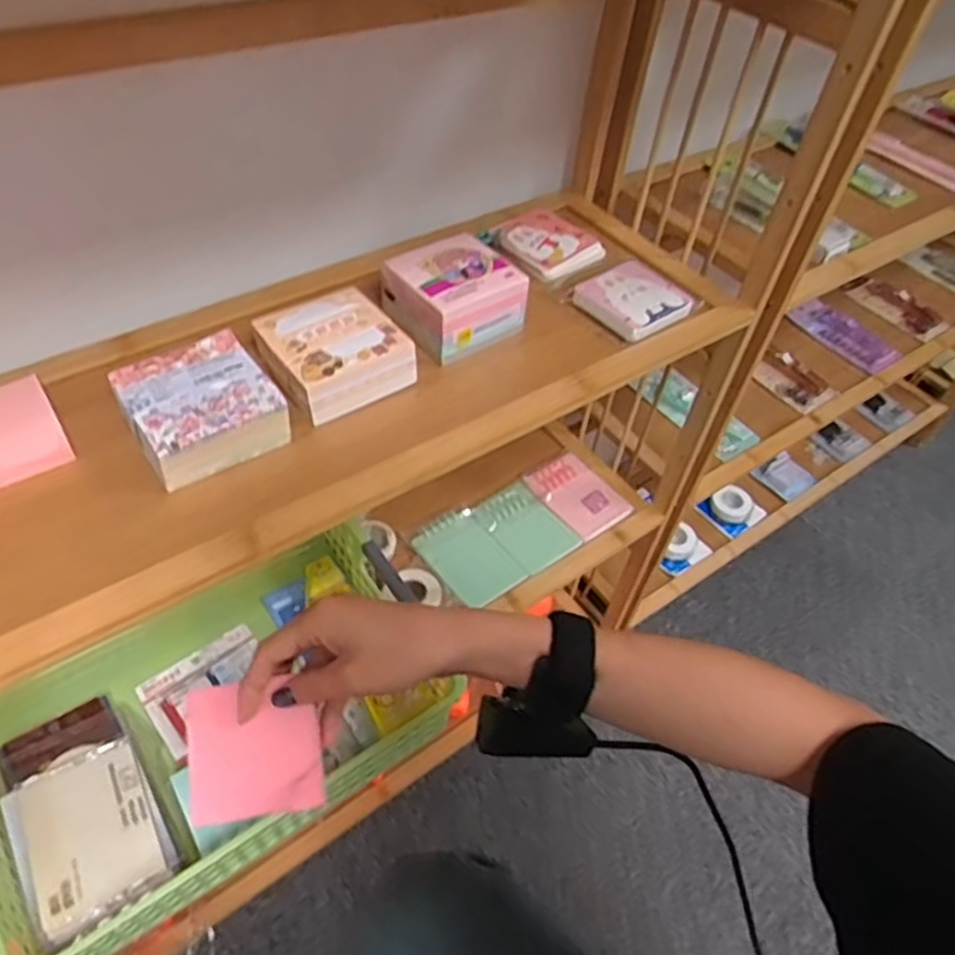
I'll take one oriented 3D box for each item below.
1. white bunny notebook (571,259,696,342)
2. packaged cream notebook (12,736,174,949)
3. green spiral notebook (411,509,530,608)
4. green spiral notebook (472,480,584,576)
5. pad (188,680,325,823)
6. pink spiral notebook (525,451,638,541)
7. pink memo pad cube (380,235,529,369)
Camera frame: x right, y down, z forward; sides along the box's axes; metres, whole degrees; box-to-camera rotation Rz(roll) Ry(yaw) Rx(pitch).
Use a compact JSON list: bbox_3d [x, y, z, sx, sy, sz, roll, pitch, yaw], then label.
[{"bbox_3d":[0.129,-0.145,0.575,0.083,0.013,0.075,-27,57,-26],"label":"white bunny notebook"},{"bbox_3d":[-0.276,0.253,0.511,0.081,0.014,0.119,-26,57,-25],"label":"packaged cream notebook"},{"bbox_3d":[-0.010,0.080,0.739,0.078,0.006,0.113,-28,58,-26],"label":"green spiral notebook"},{"bbox_3d":[0.055,0.053,0.775,0.076,0.008,0.104,-29,58,-27],"label":"green spiral notebook"},{"bbox_3d":[-0.132,0.160,0.421,0.078,0.013,0.074,-7,73,-5],"label":"pad"},{"bbox_3d":[0.114,0.018,0.806,0.074,0.008,0.107,-29,58,-27],"label":"pink spiral notebook"},{"bbox_3d":[-0.019,-0.138,0.532,0.079,0.044,0.085,-30,59,-27],"label":"pink memo pad cube"}]

